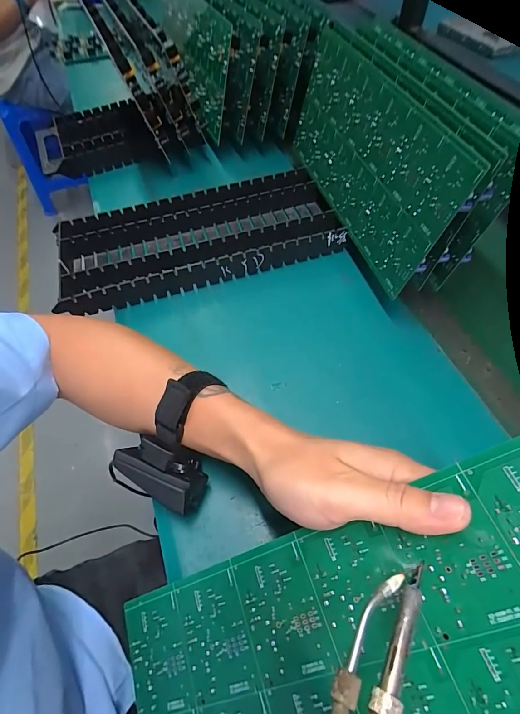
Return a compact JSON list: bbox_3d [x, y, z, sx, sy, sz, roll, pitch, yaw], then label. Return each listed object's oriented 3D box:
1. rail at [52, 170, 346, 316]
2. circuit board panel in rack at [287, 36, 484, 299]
[{"bbox_3d":[-0.074,-0.144,0.435,0.322,0.038,0.139,-17,59,-7],"label":"rail"},{"bbox_3d":[0.104,-0.212,0.381,0.008,0.134,0.292,-7,56,-20],"label":"circuit board panel in rack"}]

